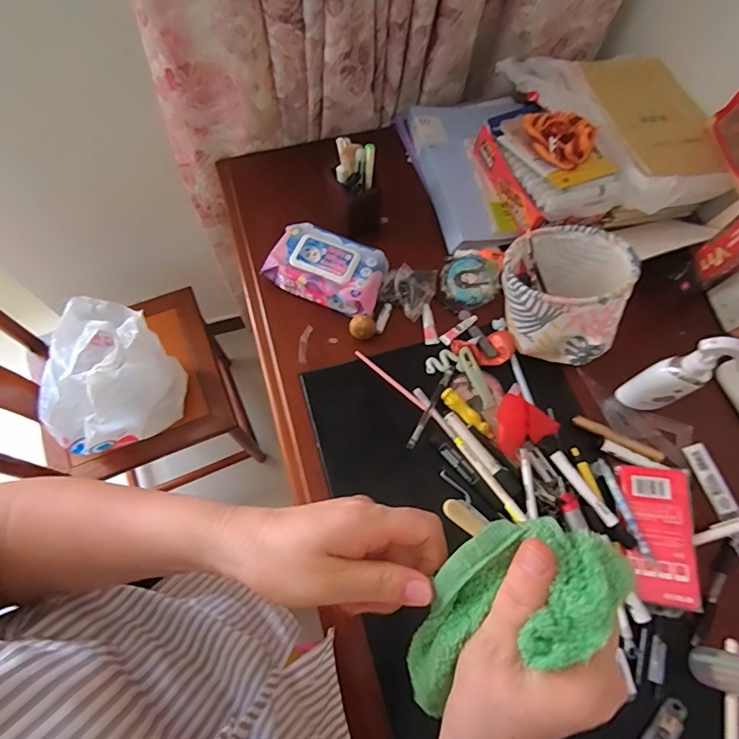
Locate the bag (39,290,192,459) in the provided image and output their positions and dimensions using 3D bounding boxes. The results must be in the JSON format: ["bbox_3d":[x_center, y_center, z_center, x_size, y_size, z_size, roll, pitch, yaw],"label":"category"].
[{"bbox_3d":[-0.520,0.019,0.902,0.248,0.184,0.240,-34,72,-15],"label":"bag"}]

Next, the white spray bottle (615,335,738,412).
[{"bbox_3d":[0.391,0.007,0.583,0.054,0.171,0.057,-24,70,-12],"label":"white spray bottle"}]

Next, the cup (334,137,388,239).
[{"bbox_3d":[-0.011,-0.281,0.725,0.079,0.160,0.077,1,67,-2],"label":"cup"}]

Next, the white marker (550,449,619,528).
[{"bbox_3d":[0.279,0.155,0.602,0.019,0.021,0.108,-29,71,-14],"label":"white marker"}]

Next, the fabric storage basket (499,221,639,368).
[{"bbox_3d":[0.267,-0.109,0.642,0.172,0.150,0.146,22,68,7],"label":"fabric storage basket"}]

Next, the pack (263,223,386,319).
[{"bbox_3d":[-0.065,-0.153,0.706,0.174,0.058,0.104,20,67,6],"label":"pack"}]

